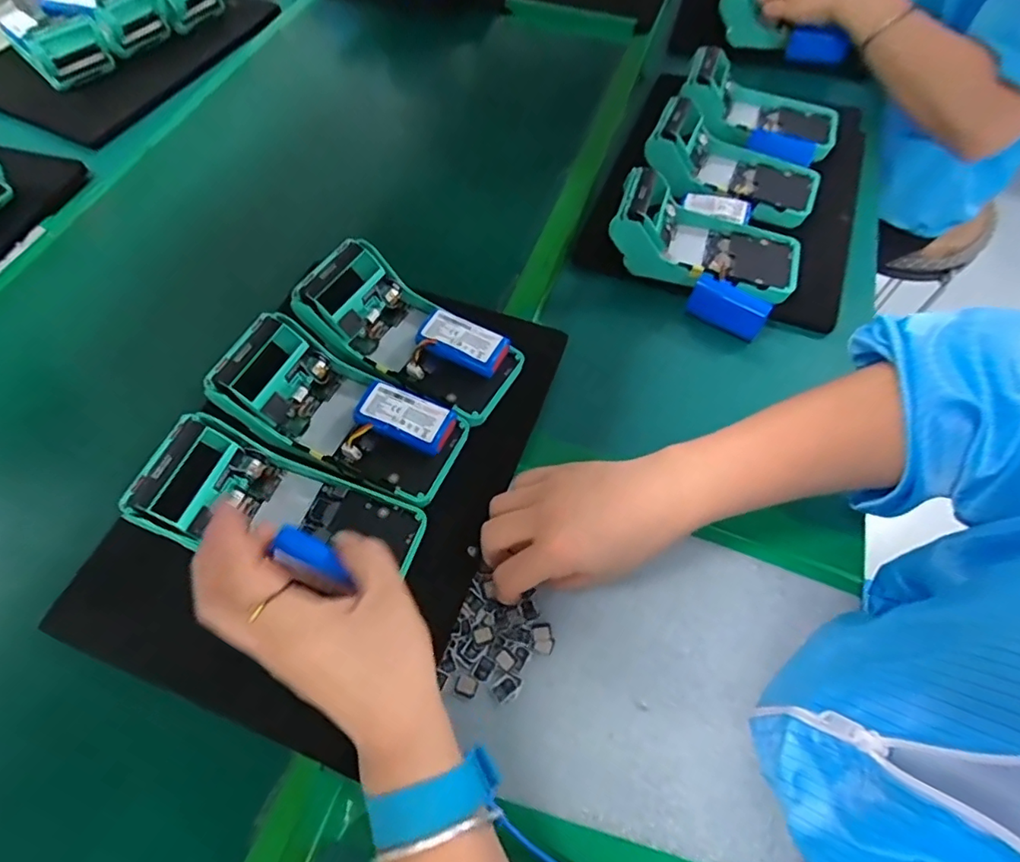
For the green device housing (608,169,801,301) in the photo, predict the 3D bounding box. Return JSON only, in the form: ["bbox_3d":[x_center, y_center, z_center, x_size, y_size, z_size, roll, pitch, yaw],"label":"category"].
[{"bbox_3d":[0.180,-0.172,0.496,0.167,0.076,0.090,19,62,10],"label":"green device housing"}]

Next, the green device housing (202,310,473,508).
[{"bbox_3d":[-0.115,-0.016,0.380,0.159,0.054,0.076,21,62,11],"label":"green device housing"}]

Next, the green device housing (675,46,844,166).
[{"bbox_3d":[0.269,-0.341,0.577,0.172,0.067,0.115,7,62,6],"label":"green device housing"}]

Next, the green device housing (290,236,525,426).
[{"bbox_3d":[-0.078,-0.077,0.413,0.167,0.056,0.078,29,64,15],"label":"green device housing"}]

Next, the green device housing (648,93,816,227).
[{"bbox_3d":[0.224,-0.269,0.539,0.167,0.064,0.085,19,62,10],"label":"green device housing"}]

